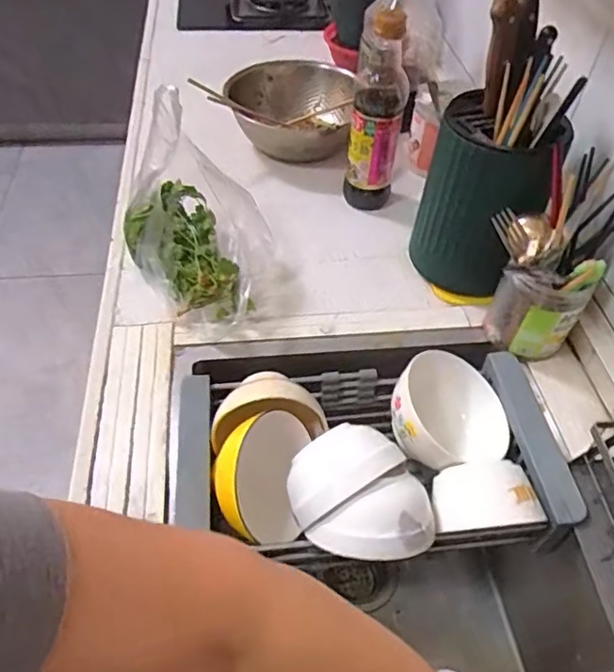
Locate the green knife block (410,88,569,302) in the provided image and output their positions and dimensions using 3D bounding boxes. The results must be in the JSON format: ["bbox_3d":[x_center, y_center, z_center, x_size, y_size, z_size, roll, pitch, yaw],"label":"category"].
[{"bbox_3d":[0.215,-0.165,0.710,0.141,0.219,0.107,22,51,15],"label":"green knife block"}]

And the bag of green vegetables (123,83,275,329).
[{"bbox_3d":[-0.131,-0.146,0.677,0.165,0.218,0.236,-13,51,-14],"label":"bag of green vegetables"}]

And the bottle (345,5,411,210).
[{"bbox_3d":[0.097,-0.304,0.784,0.068,0.256,0.066,6,49,2],"label":"bottle"}]

